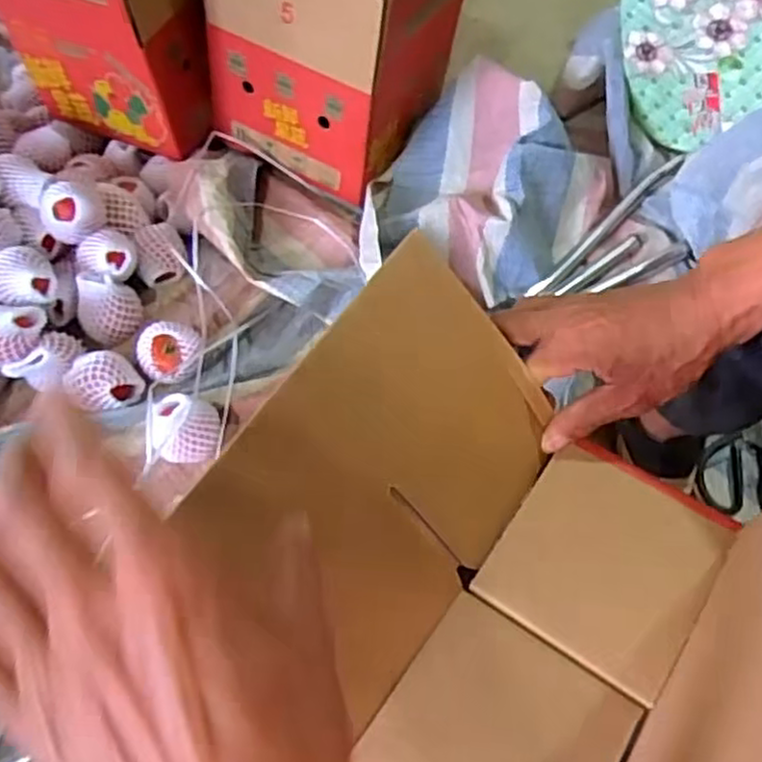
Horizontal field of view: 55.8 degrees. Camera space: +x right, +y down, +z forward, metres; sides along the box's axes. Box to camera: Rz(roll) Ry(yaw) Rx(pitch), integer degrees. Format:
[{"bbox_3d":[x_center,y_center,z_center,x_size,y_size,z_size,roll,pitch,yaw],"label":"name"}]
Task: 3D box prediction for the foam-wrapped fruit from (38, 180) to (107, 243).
[{"bbox_3d":[-0.376,-0.213,0.872,0.074,0.061,0.084,-27,58,-15],"label":"foam-wrapped fruit"}]

